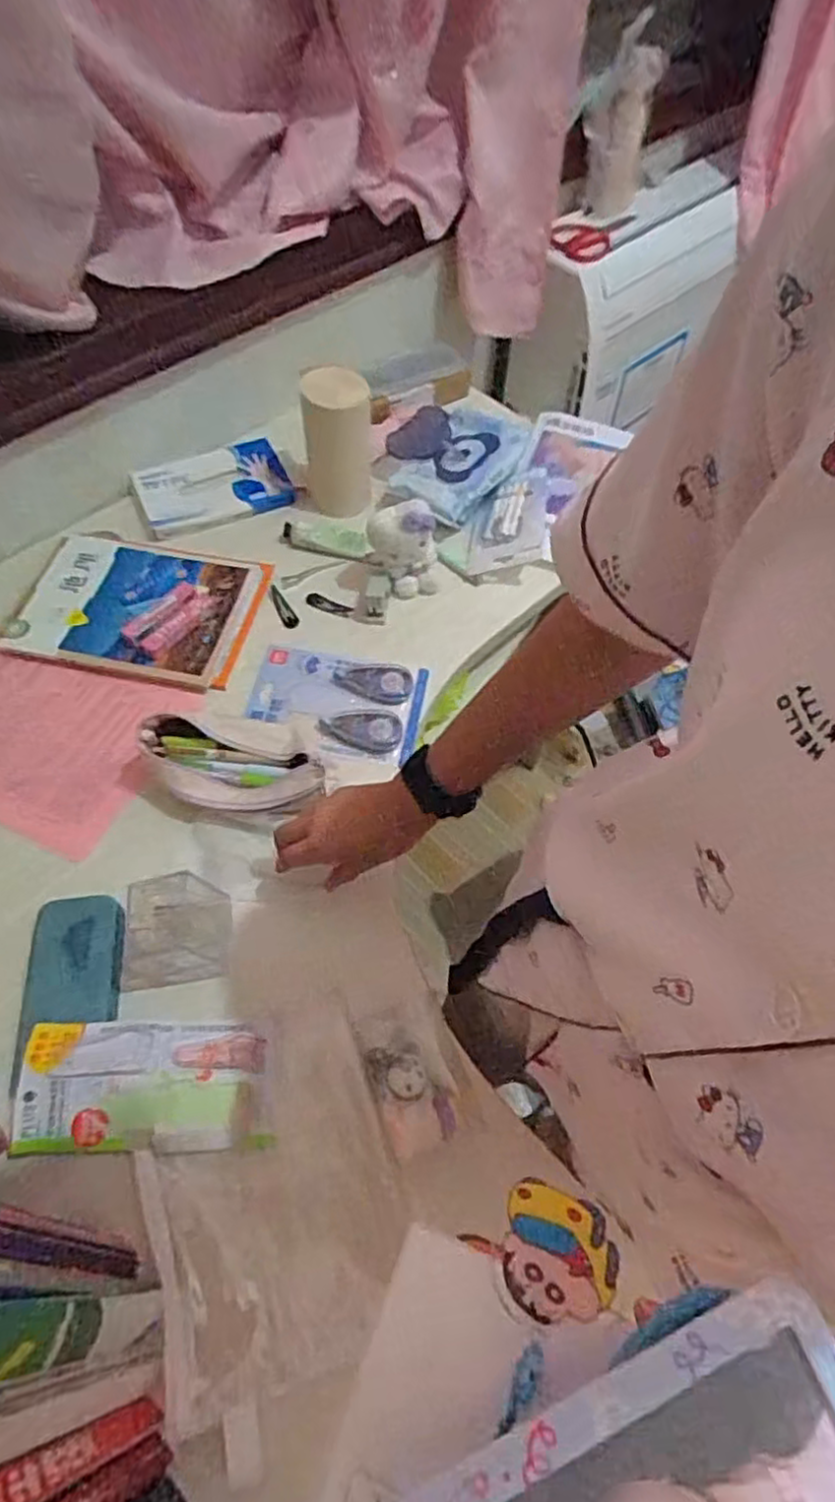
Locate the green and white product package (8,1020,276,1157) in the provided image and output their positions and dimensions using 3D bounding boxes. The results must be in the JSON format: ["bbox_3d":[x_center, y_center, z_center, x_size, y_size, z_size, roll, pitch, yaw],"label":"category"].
[{"bbox_3d":[-0.215,0.269,0.571,0.192,0.017,0.094,5,67,-12],"label":"green and white product package"}]

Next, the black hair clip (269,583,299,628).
[{"bbox_3d":[-0.164,-0.174,0.858,0.021,0.004,0.064,-26,74,-29],"label":"black hair clip"}]

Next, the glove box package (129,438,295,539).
[{"bbox_3d":[-0.271,-0.356,0.945,0.190,0.021,0.129,-16,61,-11],"label":"glove box package"}]

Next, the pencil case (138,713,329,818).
[{"bbox_3d":[-0.177,0.014,0.707,0.176,0.067,0.097,7,59,2],"label":"pencil case"}]

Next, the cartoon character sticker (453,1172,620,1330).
[{"bbox_3d":[0.036,0.135,0.192,0.036,0.004,0.033,-19,40,-36],"label":"cartoon character sticker"}]

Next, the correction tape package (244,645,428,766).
[{"bbox_3d":[-0.091,-0.055,0.785,0.187,0.022,0.130,11,60,4],"label":"correction tape package"}]

